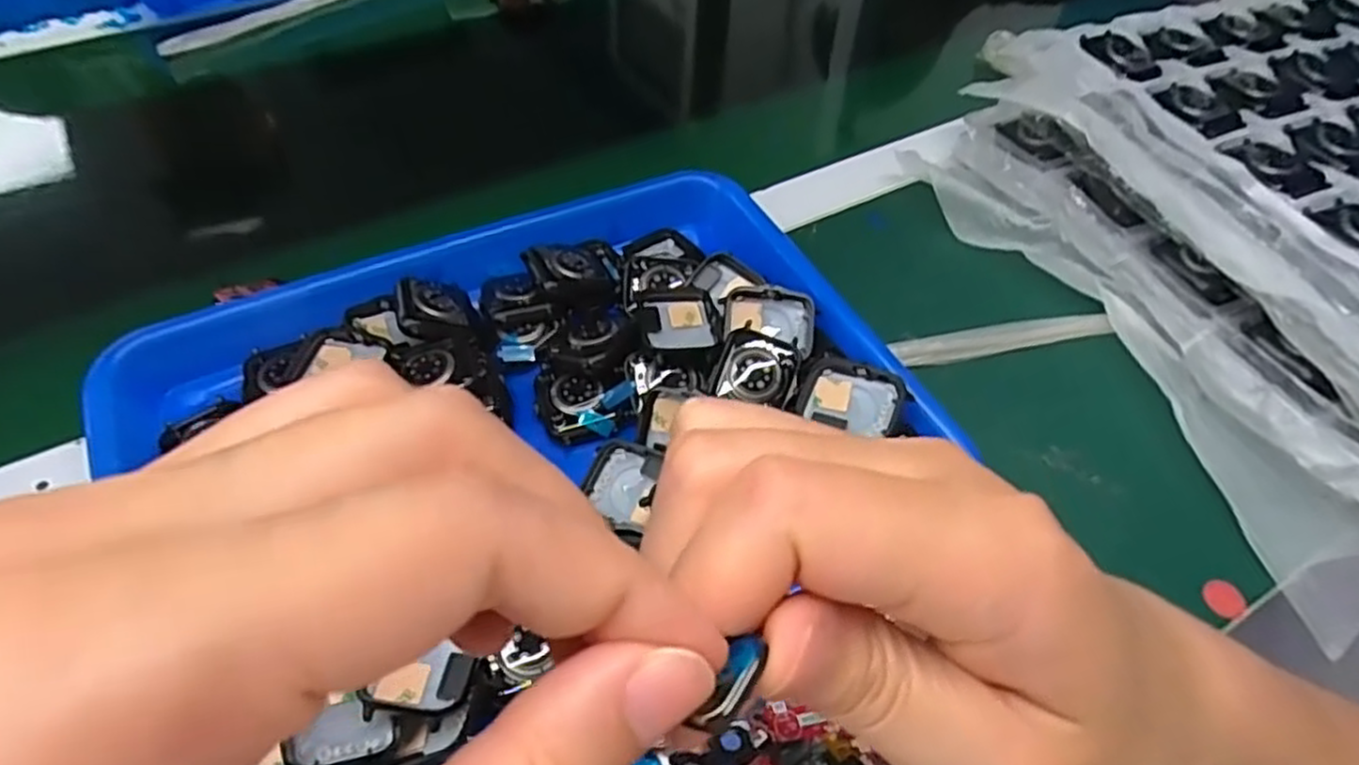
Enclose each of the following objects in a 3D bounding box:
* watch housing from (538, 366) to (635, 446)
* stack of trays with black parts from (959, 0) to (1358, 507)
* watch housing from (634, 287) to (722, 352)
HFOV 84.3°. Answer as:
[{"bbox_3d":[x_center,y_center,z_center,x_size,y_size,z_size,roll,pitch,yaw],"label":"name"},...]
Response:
[{"bbox_3d":[-0.043,0.007,0.341,0.041,0.012,0.037,-12,53,-10],"label":"watch housing"},{"bbox_3d":[0.358,-0.099,0.406,0.266,0.069,0.350,-21,56,-17],"label":"stack of trays with black parts"},{"bbox_3d":[0.000,-0.029,0.352,0.038,0.009,0.040,-5,52,-5],"label":"watch housing"}]

